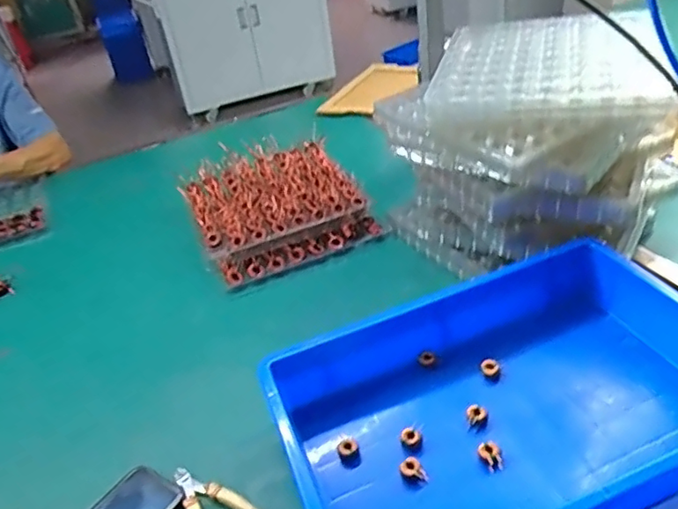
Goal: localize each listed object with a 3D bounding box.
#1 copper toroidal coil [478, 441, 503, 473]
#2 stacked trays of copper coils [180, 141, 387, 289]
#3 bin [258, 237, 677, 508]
[{"bbox_3d":[0.151,0.199,0.577,0.018,0.015,0.028,-19,36,-16],"label":"copper toroidal coil"},{"bbox_3d":[-0.114,-0.089,1.022,0.276,0.065,0.315,-19,36,-16],"label":"stacked trays of copper coils"},{"bbox_3d":[0.174,0.151,0.587,0.443,0.094,0.287,-18,36,-14],"label":"bin"}]

